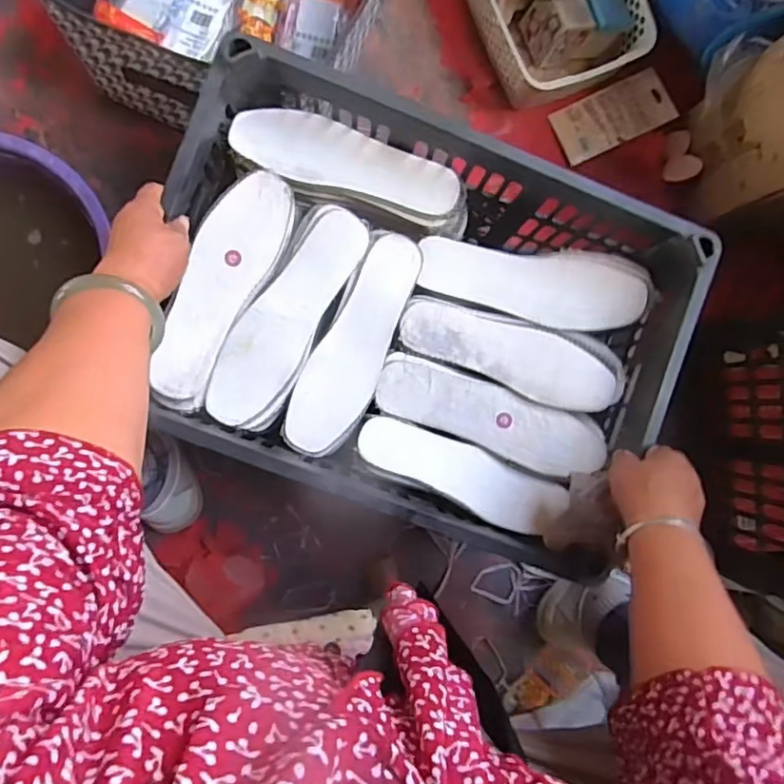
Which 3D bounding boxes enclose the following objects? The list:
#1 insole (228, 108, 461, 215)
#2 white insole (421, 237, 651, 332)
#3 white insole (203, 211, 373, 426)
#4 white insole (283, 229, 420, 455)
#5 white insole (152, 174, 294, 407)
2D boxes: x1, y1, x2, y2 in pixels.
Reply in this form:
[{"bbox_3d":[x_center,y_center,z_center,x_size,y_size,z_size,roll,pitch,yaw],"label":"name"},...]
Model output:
[{"bbox_3d":[-0.042,-0.226,0.559,0.216,0.017,0.066,10,86,-9],"label":"insole"},{"bbox_3d":[0.144,-0.107,0.575,0.223,0.032,0.076,5,87,-9],"label":"white insole"},{"bbox_3d":[-0.098,-0.073,0.554,0.068,0.009,0.226,34,83,-7],"label":"white insole"},{"bbox_3d":[-0.036,-0.047,0.563,0.068,0.009,0.224,23,84,-8],"label":"white insole"},{"bbox_3d":[-0.160,-0.094,0.532,0.072,0.016,0.226,29,86,-22],"label":"white insole"}]

